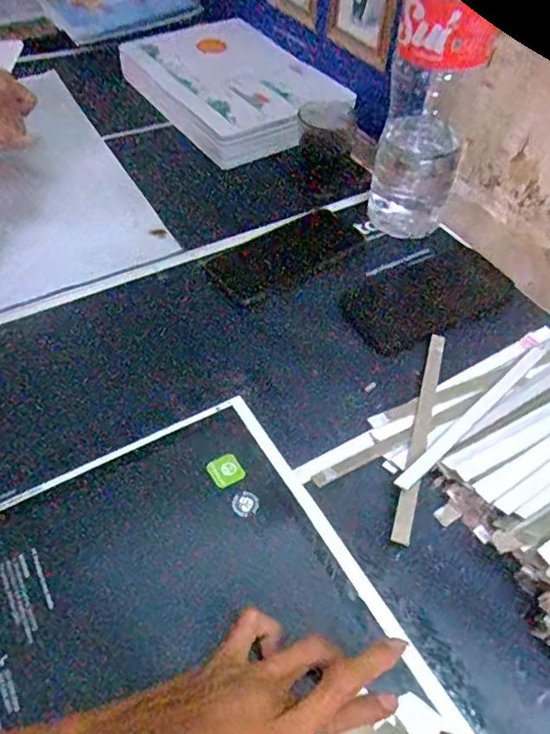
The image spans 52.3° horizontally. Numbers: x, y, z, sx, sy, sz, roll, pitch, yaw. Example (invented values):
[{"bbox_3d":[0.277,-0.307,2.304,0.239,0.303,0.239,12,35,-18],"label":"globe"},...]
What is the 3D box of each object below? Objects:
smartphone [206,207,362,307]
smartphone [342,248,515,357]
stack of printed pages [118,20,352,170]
[{"bbox_3d":[0.013,-0.125,0.606,0.169,0.009,0.074,-30,57,-23],"label":"smartphone"},{"bbox_3d":[0.157,-0.074,0.584,0.165,0.007,0.093,-25,58,-11],"label":"smartphone"},{"bbox_3d":[-0.070,-0.404,0.802,0.220,0.053,0.354,-25,55,-22],"label":"stack of printed pages"}]

